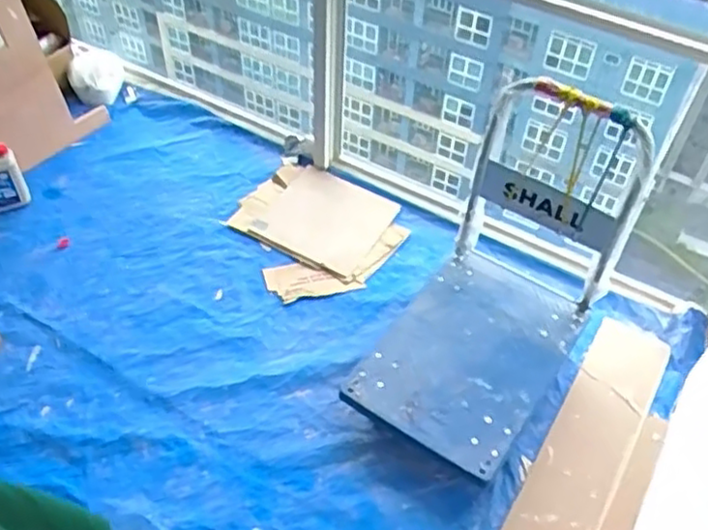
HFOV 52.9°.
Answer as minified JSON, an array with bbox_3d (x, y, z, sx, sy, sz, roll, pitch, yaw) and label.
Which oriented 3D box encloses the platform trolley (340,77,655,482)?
[{"bbox_3d":[0.407,0.029,1.944,0.473,0.719,0.808,28,51,18],"label":"platform trolley"}]

